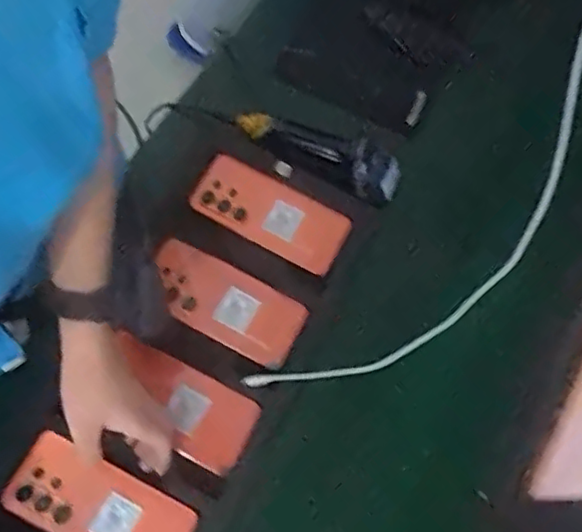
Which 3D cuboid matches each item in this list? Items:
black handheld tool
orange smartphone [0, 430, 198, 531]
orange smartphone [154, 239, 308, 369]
[{"bbox_3d":[0.030,-0.127,0.720,0.189,0.035,0.055,29,71,3],"label":"black handheld tool"},{"bbox_3d":[-0.180,0.229,0.593,0.172,0.008,0.079,29,72,3],"label":"orange smartphone"},{"bbox_3d":[-0.071,0.037,0.662,0.165,0.015,0.075,28,71,3],"label":"orange smartphone"}]

